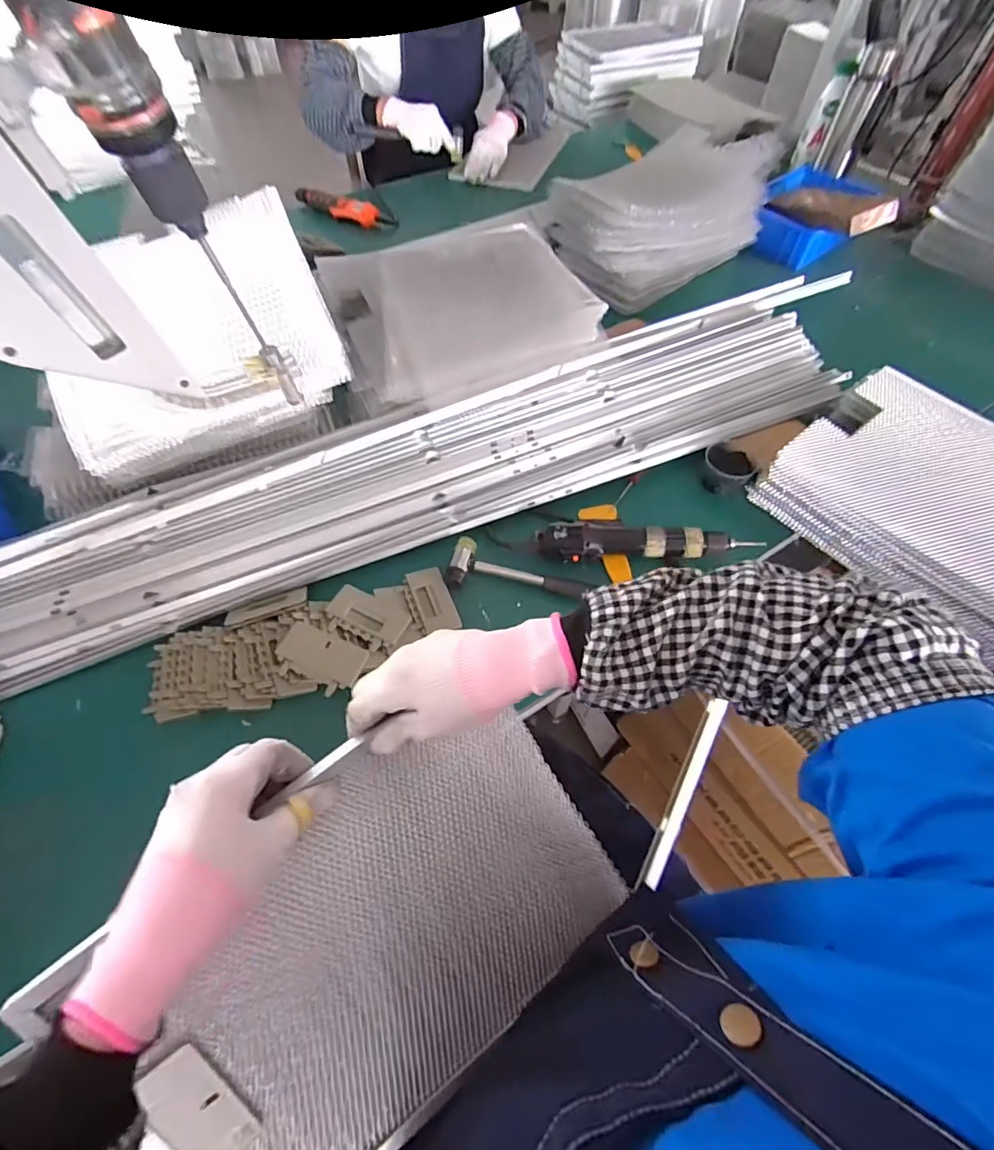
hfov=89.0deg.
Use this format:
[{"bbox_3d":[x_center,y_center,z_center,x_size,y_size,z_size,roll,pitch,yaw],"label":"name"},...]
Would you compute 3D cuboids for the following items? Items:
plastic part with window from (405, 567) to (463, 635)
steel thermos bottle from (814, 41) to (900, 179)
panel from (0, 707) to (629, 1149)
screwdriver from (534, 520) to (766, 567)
[{"bbox_3d":[-0.074,0.029,0.587,0.041,0.007,0.085,-19,59,-12],"label":"plastic part with window"},{"bbox_3d":[0.676,-0.871,0.950,0.065,0.173,0.057,23,60,14],"label":"steel thermos bottle"},{"bbox_3d":[-0.083,0.259,0.362,0.336,0.019,0.252,-36,99,-17],"label":"panel"},{"bbox_3d":[0.180,-0.040,0.610,0.262,0.041,0.046,2,57,1],"label":"screwdriver"}]

